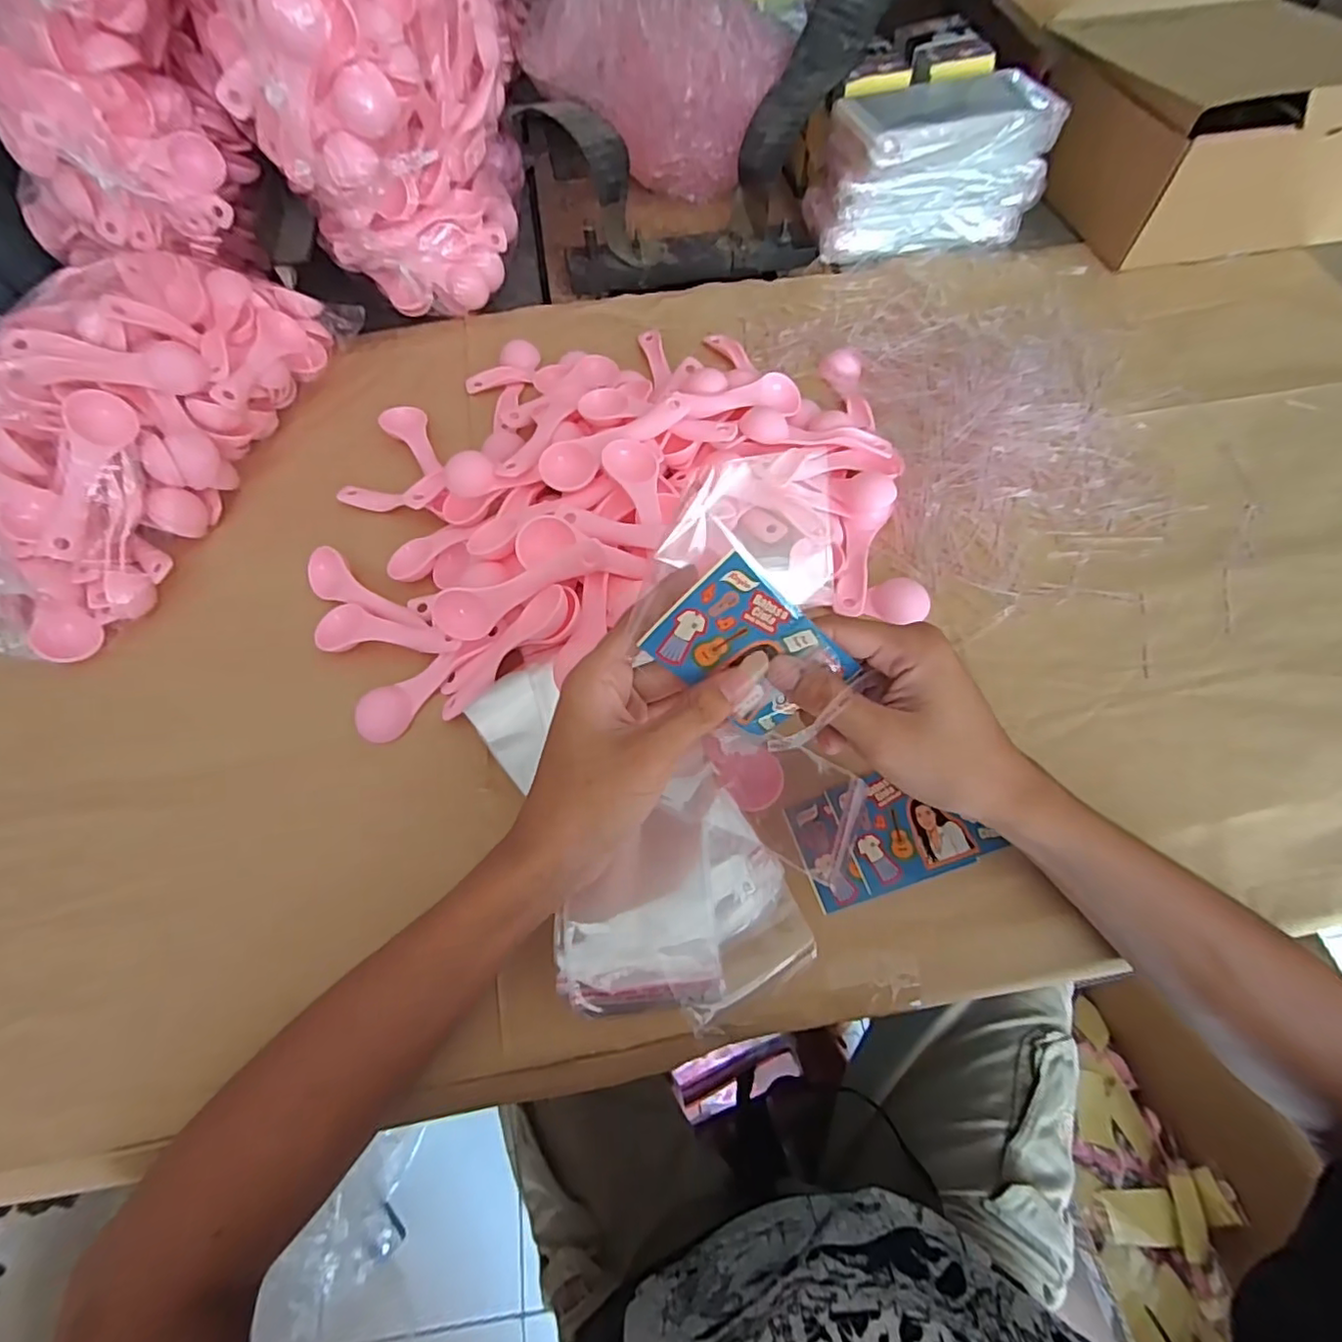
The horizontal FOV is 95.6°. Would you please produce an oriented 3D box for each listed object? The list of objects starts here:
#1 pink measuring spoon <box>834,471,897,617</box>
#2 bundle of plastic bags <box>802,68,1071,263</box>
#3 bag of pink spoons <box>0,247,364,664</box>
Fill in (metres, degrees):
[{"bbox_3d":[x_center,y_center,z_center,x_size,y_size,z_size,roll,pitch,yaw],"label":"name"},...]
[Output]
[{"bbox_3d":[0.130,-0.090,0.411,0.028,0.020,0.103,15,64,10],"label":"pink measuring spoon"},{"bbox_3d":[0.239,-0.471,0.565,0.207,0.097,0.098,-11,62,-4],"label":"bundle of plastic bags"},{"bbox_3d":[-0.398,-0.187,0.444,0.154,0.099,0.351,12,63,8],"label":"bag of pink spoons"}]

